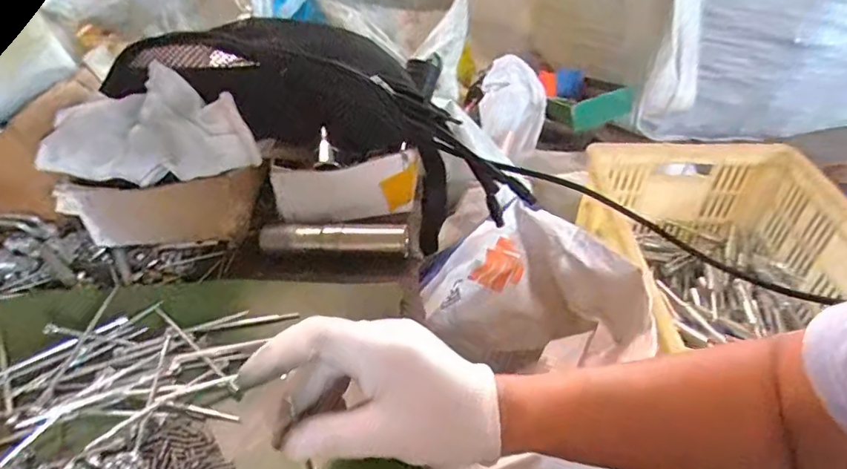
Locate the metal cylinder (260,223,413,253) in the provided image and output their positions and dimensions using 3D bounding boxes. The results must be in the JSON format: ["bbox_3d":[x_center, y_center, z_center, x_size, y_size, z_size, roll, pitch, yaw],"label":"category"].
[{"bbox_3d":[-0.074,0.004,0.441,0.121,0.022,0.025,3,41,3],"label":"metal cylinder"}]

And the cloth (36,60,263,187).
[{"bbox_3d":[-0.217,-0.088,0.420,0.156,0.021,0.094,-3,71,-3],"label":"cloth"}]

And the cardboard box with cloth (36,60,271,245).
[{"bbox_3d":[-0.222,-0.058,0.444,0.169,0.107,0.091,-6,41,-8],"label":"cardboard box with cloth"}]

